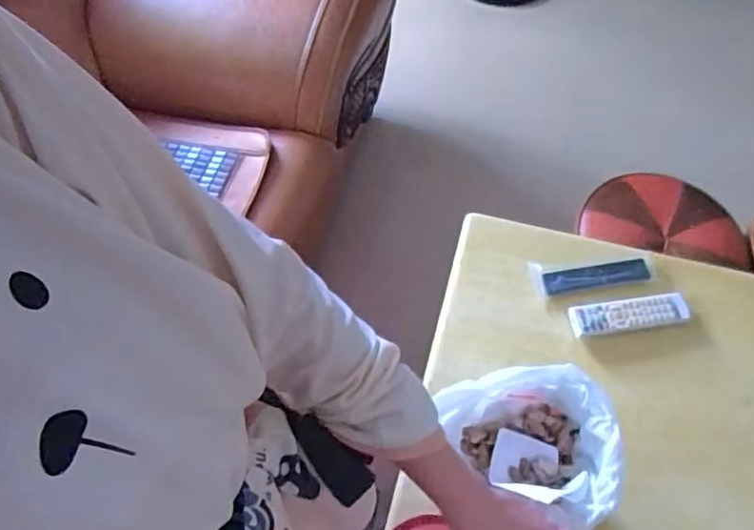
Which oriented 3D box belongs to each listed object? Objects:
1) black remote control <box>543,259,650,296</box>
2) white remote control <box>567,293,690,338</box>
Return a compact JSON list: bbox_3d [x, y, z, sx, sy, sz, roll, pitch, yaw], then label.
[{"bbox_3d":[0.360,0.021,0.984,0.167,0.022,0.038,-5,62,-3],"label":"black remote control"},{"bbox_3d":[0.398,0.077,0.944,0.178,0.024,0.052,-7,62,-4],"label":"white remote control"}]

